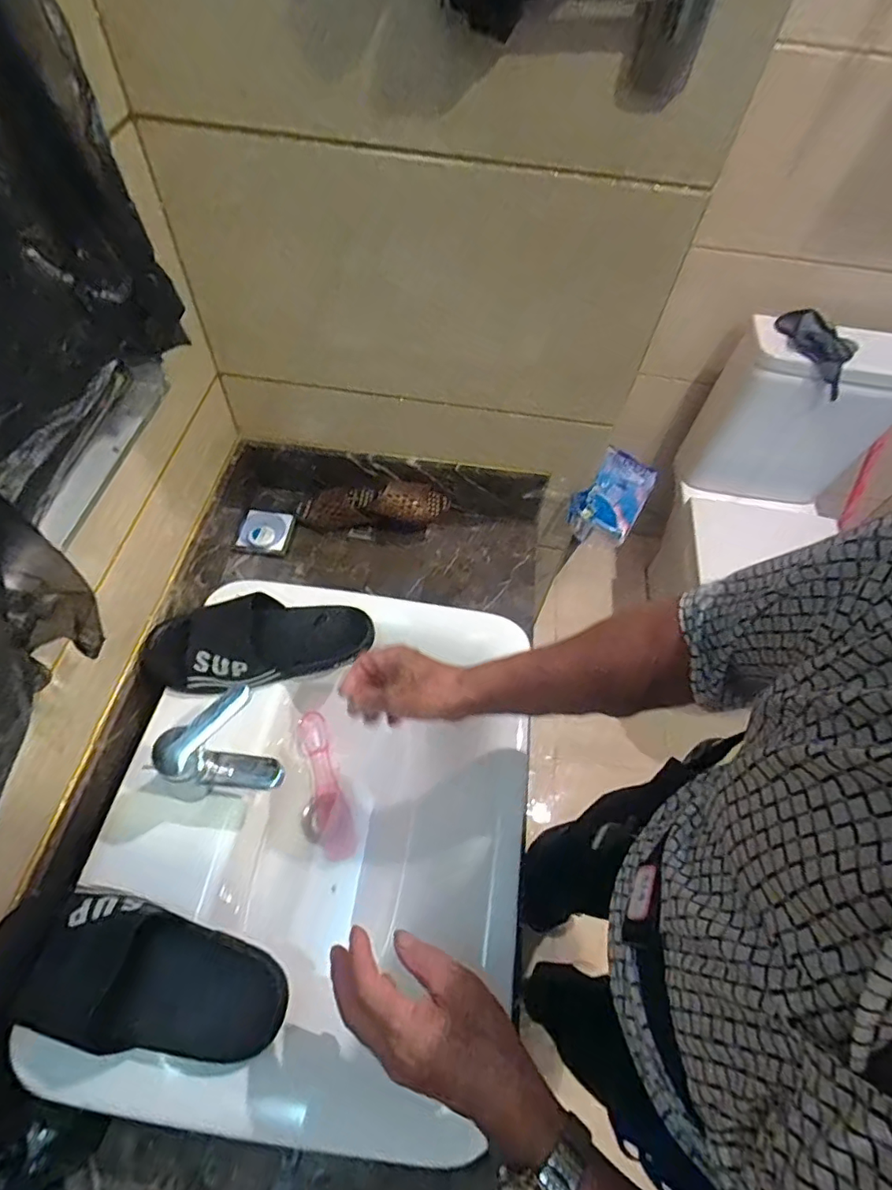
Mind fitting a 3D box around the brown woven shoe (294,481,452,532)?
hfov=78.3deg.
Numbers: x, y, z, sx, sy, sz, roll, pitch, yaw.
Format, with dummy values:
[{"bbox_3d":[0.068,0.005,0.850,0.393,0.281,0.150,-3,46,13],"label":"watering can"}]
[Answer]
[{"bbox_3d":[-0.125,-0.154,0.941,0.254,0.080,0.070,3,57,-1],"label":"brown woven shoe"}]

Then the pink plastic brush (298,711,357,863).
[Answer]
[{"bbox_3d":[-0.156,0.245,0.713,0.040,0.032,0.183,-15,59,-12],"label":"pink plastic brush"}]

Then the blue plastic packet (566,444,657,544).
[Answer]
[{"bbox_3d":[0.313,-0.192,1.017,0.128,0.059,0.236,45,63,-12],"label":"blue plastic packet"}]

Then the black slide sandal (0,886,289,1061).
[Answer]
[{"bbox_3d":[-0.279,0.341,0.498,0.267,0.066,0.108,19,55,-6],"label":"black slide sandal"}]

